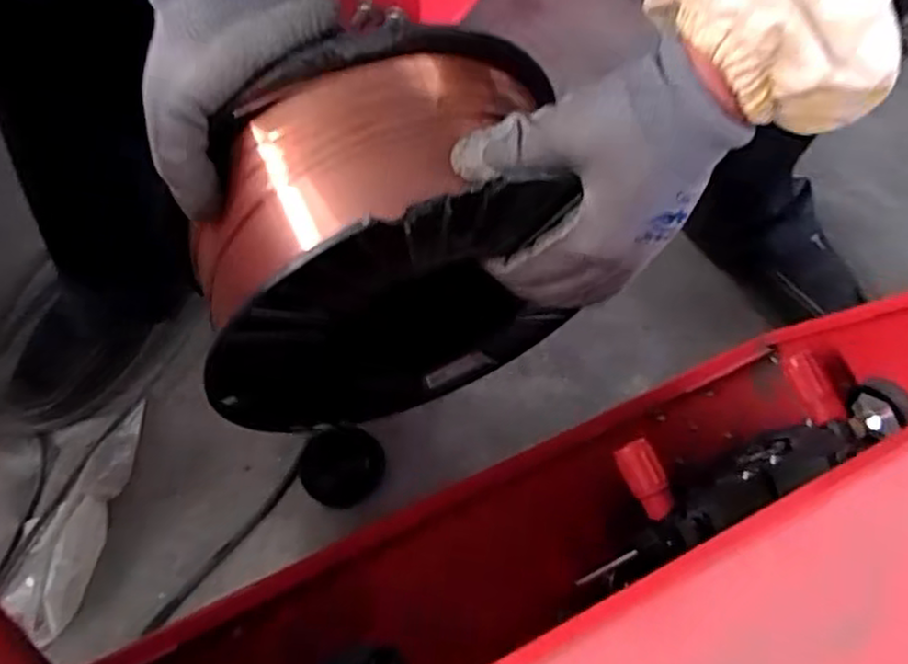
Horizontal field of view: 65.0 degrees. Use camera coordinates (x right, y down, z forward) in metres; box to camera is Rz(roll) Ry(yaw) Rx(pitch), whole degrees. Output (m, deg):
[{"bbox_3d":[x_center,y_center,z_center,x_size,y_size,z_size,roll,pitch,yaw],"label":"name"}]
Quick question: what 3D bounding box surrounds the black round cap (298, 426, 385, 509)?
[{"bbox_3d":[-0.096,0.113,0.602,0.071,0.010,0.066,0,56,0],"label":"black round cap"}]

